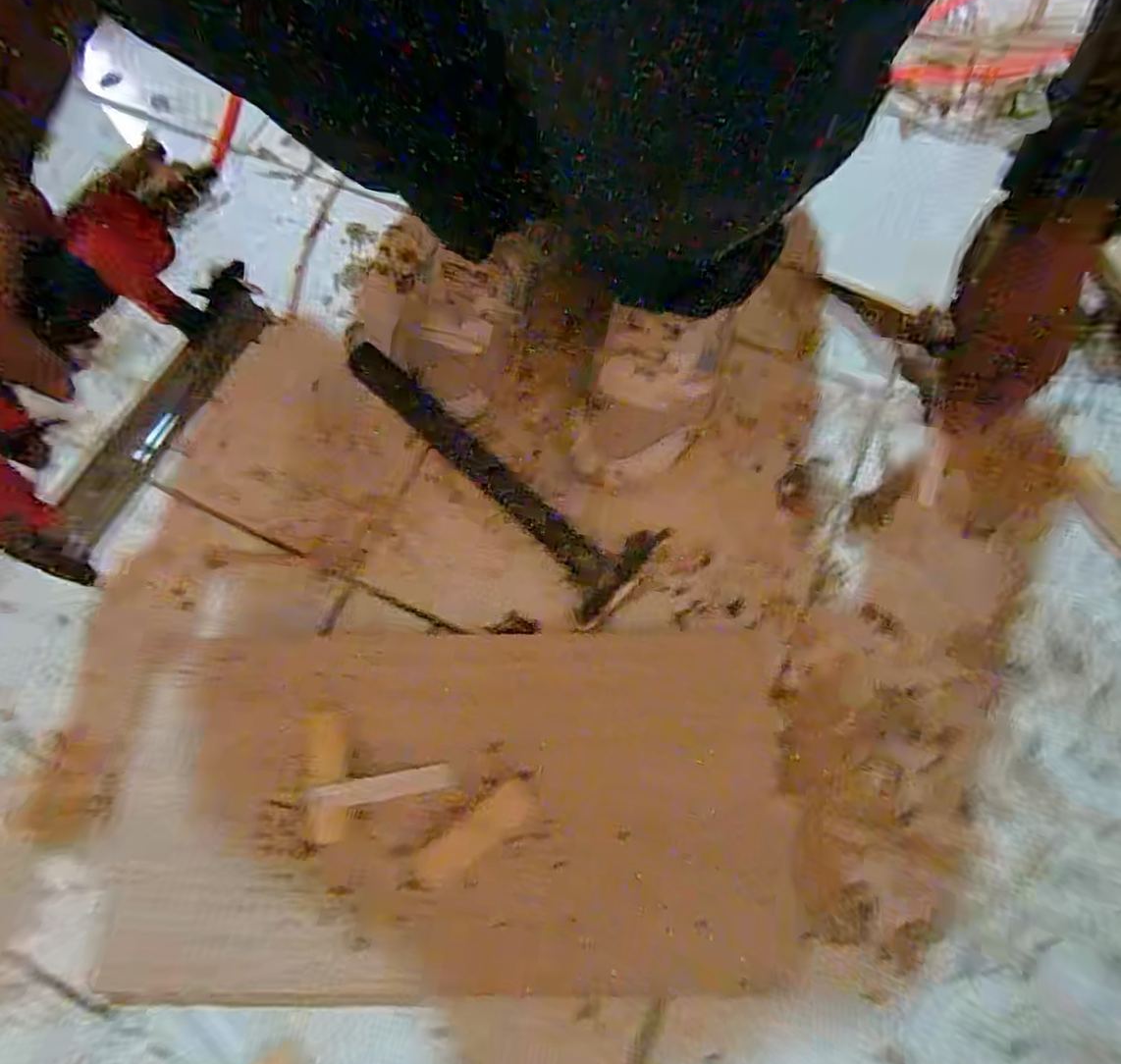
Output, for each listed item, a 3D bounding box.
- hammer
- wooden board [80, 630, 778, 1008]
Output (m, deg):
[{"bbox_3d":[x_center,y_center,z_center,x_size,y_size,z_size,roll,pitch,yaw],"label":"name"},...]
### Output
[{"bbox_3d":[-0.039,-0.038,0.460,0.233,0.037,0.087,39,79,11],"label":"hammer"},{"bbox_3d":[-0.067,0.173,0.410,0.417,0.020,0.214,-1,74,1],"label":"wooden board"}]

